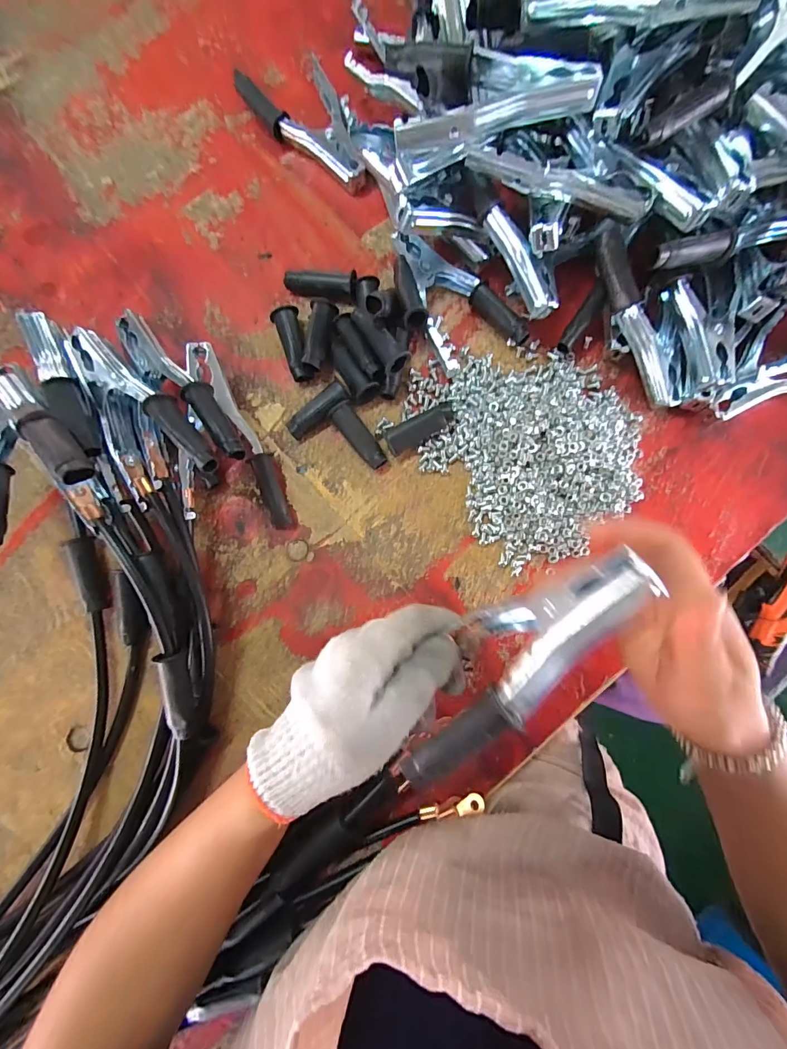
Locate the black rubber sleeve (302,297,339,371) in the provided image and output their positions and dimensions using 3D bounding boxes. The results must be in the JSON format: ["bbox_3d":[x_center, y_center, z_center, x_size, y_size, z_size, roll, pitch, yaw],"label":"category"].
[{"bbox_3d":[-0.065,-0.165,0.358,0.020,0.023,0.065,9,83,1],"label":"black rubber sleeve"}]

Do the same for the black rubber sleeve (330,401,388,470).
[{"bbox_3d":[-0.029,-0.075,0.351,0.019,0.020,0.060,-35,85,-4],"label":"black rubber sleeve"}]

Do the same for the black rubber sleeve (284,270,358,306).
[{"bbox_3d":[-0.063,-0.210,0.362,0.063,0.018,0.022,10,83,1],"label":"black rubber sleeve"}]

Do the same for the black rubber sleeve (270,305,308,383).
[{"bbox_3d":[-0.088,-0.157,0.359,0.022,0.017,0.063,-15,84,-2],"label":"black rubber sleeve"}]

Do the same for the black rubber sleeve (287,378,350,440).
[{"bbox_3d":[-0.065,-0.098,0.355,0.061,0.018,0.022,-42,85,-5],"label":"black rubber sleeve"}]

